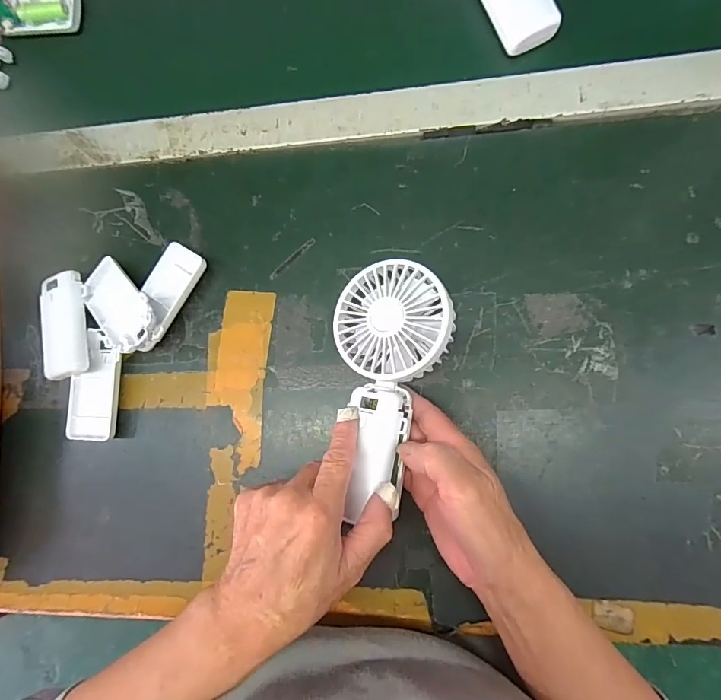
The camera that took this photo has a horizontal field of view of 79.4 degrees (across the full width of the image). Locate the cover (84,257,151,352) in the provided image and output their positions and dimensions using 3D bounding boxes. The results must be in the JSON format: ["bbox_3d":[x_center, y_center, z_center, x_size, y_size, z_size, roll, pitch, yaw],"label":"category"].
[{"bbox_3d":[-0.209,-0.039,0.374,0.049,0.014,0.091,-45,65,2],"label":"cover"}]

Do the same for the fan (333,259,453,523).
[{"bbox_3d":[0.018,0.022,0.310,0.083,0.029,0.172,4,83,8],"label":"fan"}]

